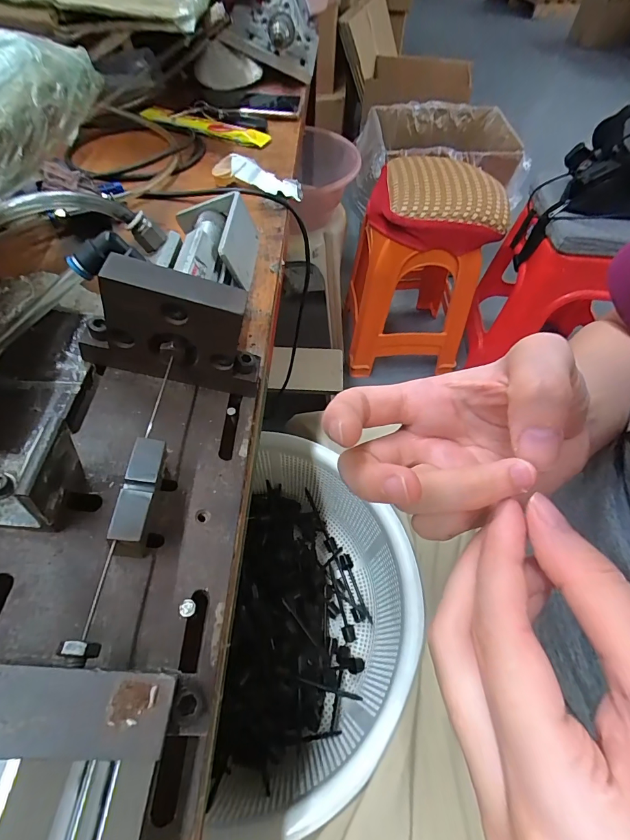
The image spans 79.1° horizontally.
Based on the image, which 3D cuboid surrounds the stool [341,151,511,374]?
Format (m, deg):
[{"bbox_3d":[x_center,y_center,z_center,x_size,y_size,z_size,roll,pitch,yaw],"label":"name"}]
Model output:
[{"bbox_3d":[0.275,-0.418,1.097,0.320,0.490,0.304,-1,56,-1],"label":"stool"}]

